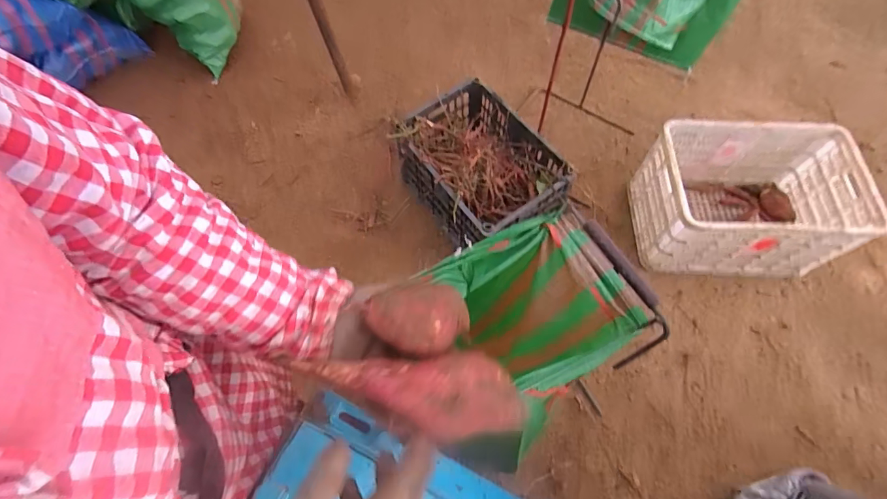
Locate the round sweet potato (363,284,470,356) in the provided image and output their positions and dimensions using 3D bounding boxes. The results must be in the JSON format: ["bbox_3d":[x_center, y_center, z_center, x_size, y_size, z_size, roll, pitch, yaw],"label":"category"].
[{"bbox_3d":[-0.024,0.072,0.437,0.097,0.060,0.067,-4,62,1],"label":"round sweet potato"}]

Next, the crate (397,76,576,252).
[{"bbox_3d":[0.119,-0.236,1.386,0.343,0.284,0.469,-34,66,-14],"label":"crate"}]

